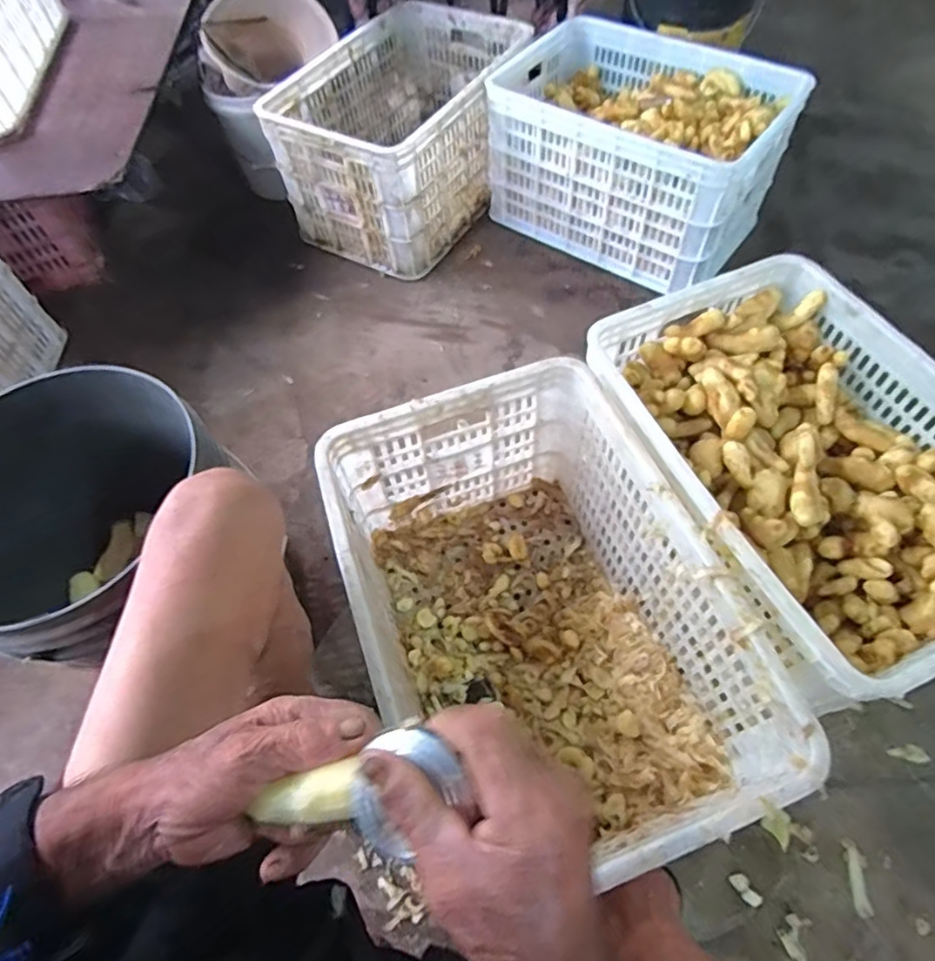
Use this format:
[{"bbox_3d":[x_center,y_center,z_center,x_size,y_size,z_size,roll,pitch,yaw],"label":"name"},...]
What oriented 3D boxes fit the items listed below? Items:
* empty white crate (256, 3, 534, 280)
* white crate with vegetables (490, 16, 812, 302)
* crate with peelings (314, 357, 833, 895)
[{"bbox_3d":[-0.118,-0.781,1.314,0.359,0.284,0.576,25,63,17],"label":"empty white crate"},{"bbox_3d":[0.349,-0.694,1.236,0.538,0.280,0.390,32,65,20],"label":"white crate with vegetables"},{"bbox_3d":[0.070,0.170,0.720,0.354,0.309,0.507,-17,59,-7],"label":"crate with peelings"}]

